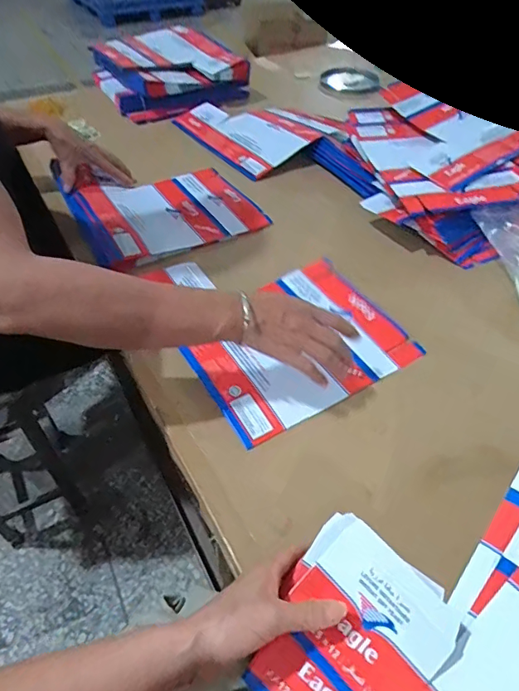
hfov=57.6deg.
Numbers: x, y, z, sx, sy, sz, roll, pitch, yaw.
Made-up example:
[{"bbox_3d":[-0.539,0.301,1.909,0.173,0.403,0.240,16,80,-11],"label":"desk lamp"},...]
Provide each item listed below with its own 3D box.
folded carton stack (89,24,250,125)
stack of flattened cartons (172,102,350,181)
[{"bbox_3d":[-0.247,-0.733,1.258,0.338,0.126,0.343,-25,53,-23],"label":"folded carton stack"},{"bbox_3d":[-0.017,-0.514,1.100,0.261,0.023,0.364,-28,52,-12],"label":"stack of flattened cartons"}]

